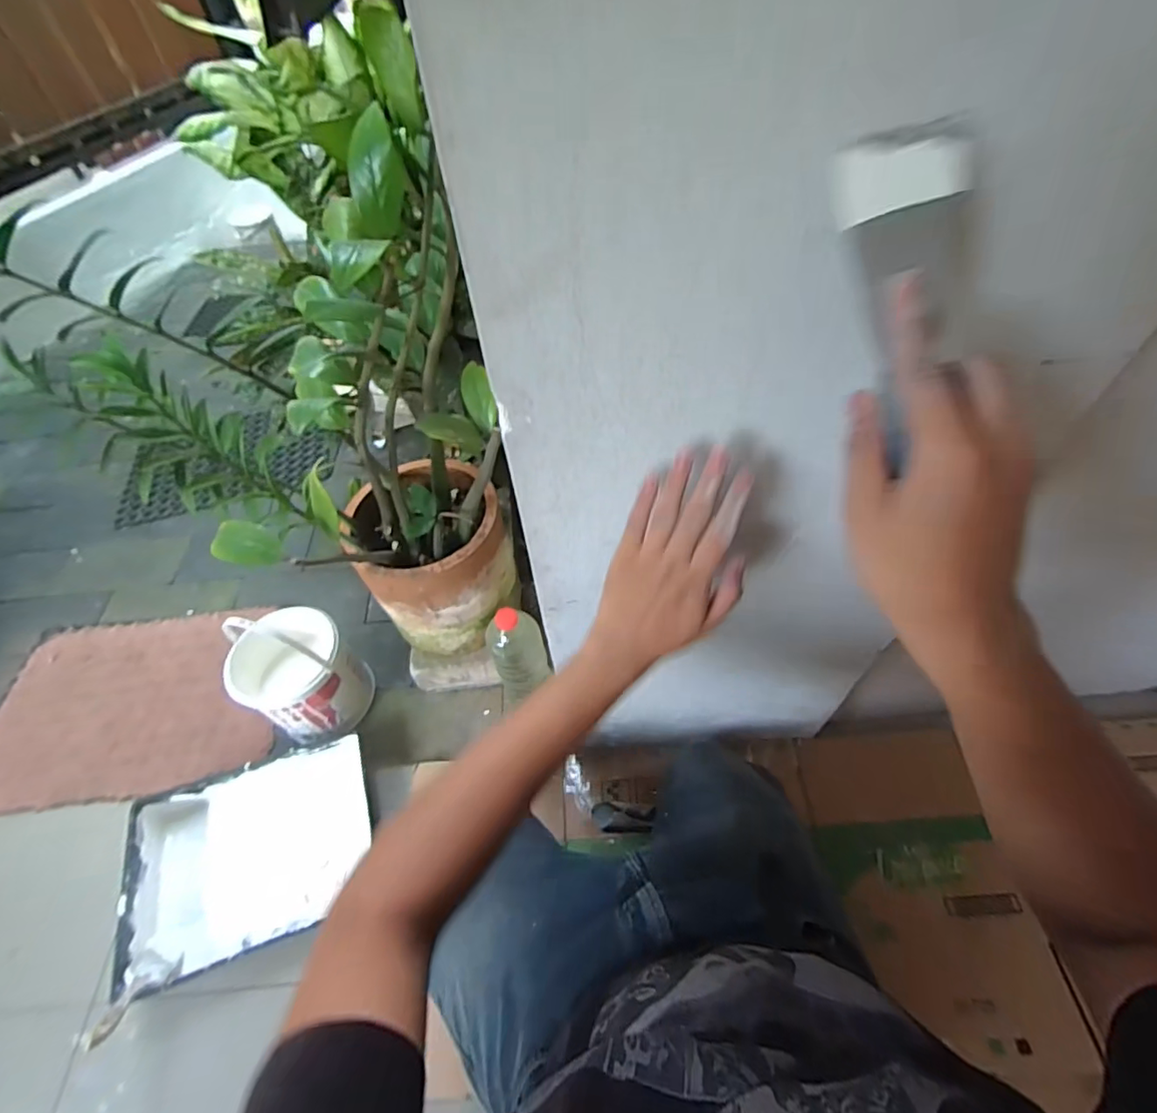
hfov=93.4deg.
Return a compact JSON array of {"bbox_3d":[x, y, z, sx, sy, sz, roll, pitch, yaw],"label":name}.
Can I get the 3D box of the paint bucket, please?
[{"bbox_3d":[-0.501,0.213,0.984,0.182,0.241,0.180,-2,53,3],"label":"paint bucket"}]

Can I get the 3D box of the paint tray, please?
[{"bbox_3d":[-0.522,0.476,0.884,0.358,0.104,0.271,-21,54,-11],"label":"paint tray"}]

